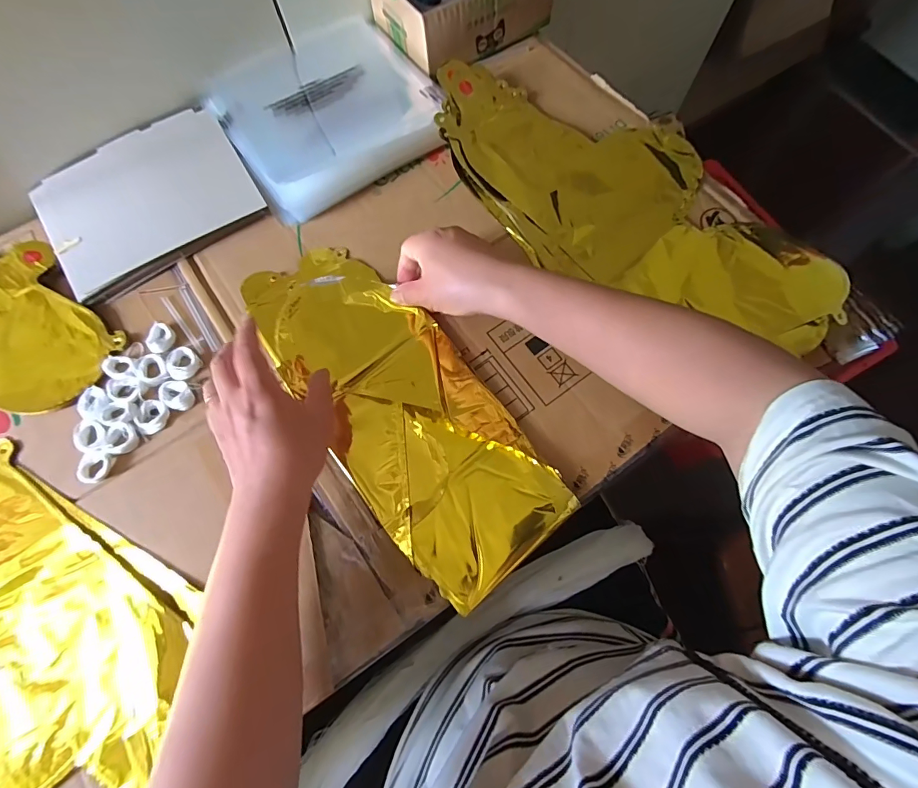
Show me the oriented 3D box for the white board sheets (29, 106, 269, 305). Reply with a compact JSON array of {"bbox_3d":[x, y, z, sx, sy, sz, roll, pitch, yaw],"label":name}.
[{"bbox_3d":[-0.327,-0.208,0.445,0.202,0.008,0.168,-32,75,-9],"label":"white board sheets"}]

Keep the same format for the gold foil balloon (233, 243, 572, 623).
[{"bbox_3d":[-0.059,0.002,0.383,0.139,0.025,0.348,-37,78,-10],"label":"gold foil balloon"}]

